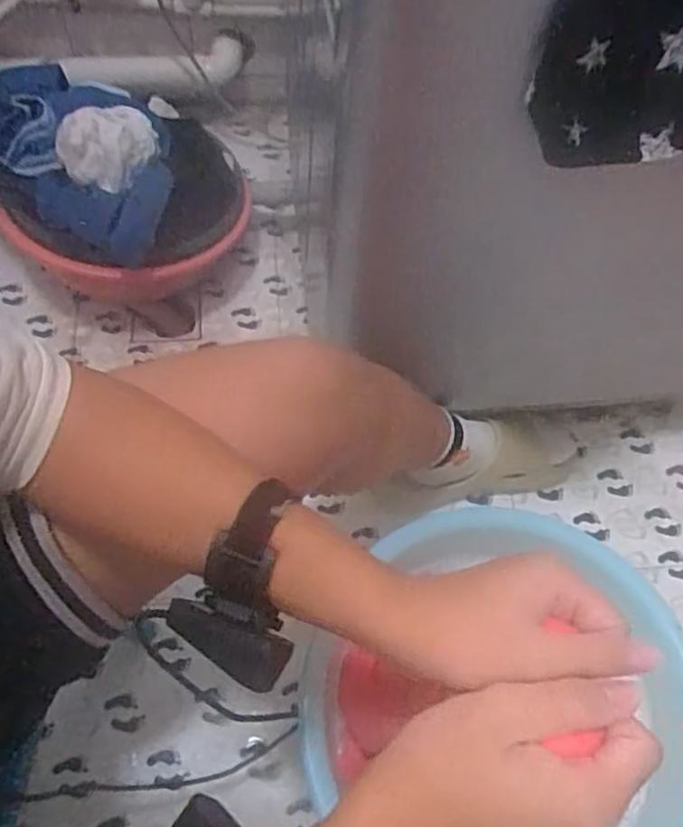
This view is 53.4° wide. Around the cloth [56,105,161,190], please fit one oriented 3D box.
[{"bbox_3d":[-0.286,-0.335,0.841,0.121,0.055,0.094,-35,72,-18],"label":"cloth"}]

